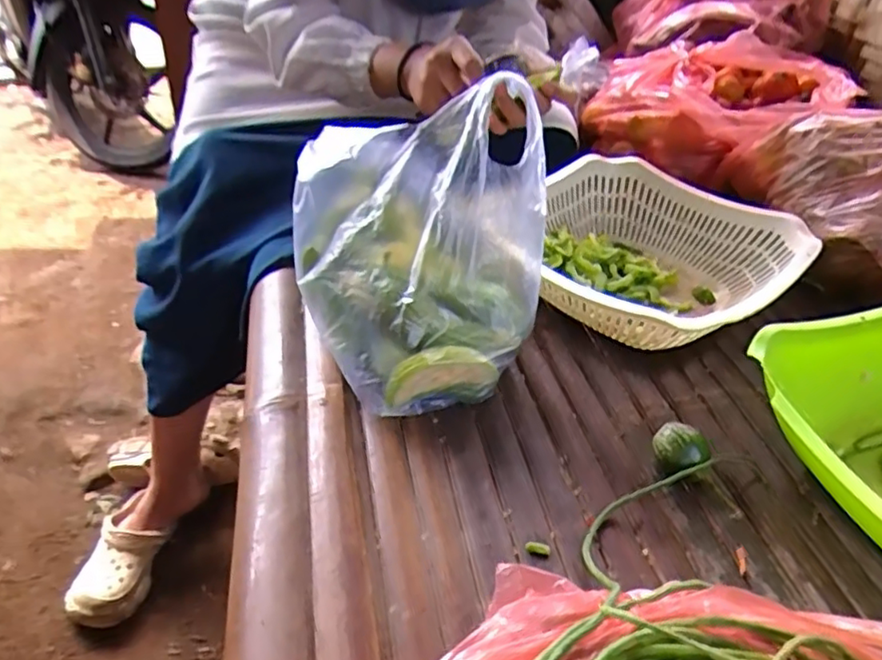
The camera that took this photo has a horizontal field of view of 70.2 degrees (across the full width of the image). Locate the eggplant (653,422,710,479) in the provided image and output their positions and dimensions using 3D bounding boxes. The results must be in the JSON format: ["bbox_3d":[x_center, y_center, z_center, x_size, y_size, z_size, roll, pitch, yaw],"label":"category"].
[{"bbox_3d":[0.187,0.097,0.490,0.036,0.035,0.033,3,36,-2],"label":"eggplant"}]

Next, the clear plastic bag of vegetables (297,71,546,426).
[{"bbox_3d":[-0.020,-0.072,0.527,0.190,0.224,0.175,-6,37,-13],"label":"clear plastic bag of vegetables"}]

